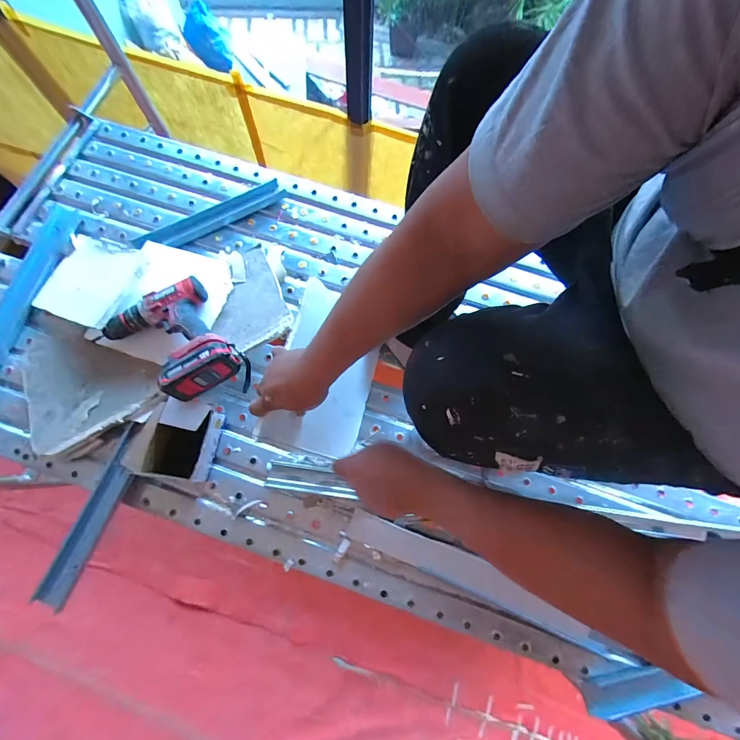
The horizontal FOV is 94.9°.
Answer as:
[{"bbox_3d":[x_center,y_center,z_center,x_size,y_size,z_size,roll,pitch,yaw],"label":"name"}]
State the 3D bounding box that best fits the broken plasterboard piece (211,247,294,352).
[{"bbox_3d":[-0.255,-0.144,0.691,0.142,0.016,0.207,-25,76,-8],"label":"broken plasterboard piece"}]

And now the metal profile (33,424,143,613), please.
[{"bbox_3d":[-0.475,0.245,0.602,0.060,0.029,0.303,20,73,6],"label":"metal profile"}]

